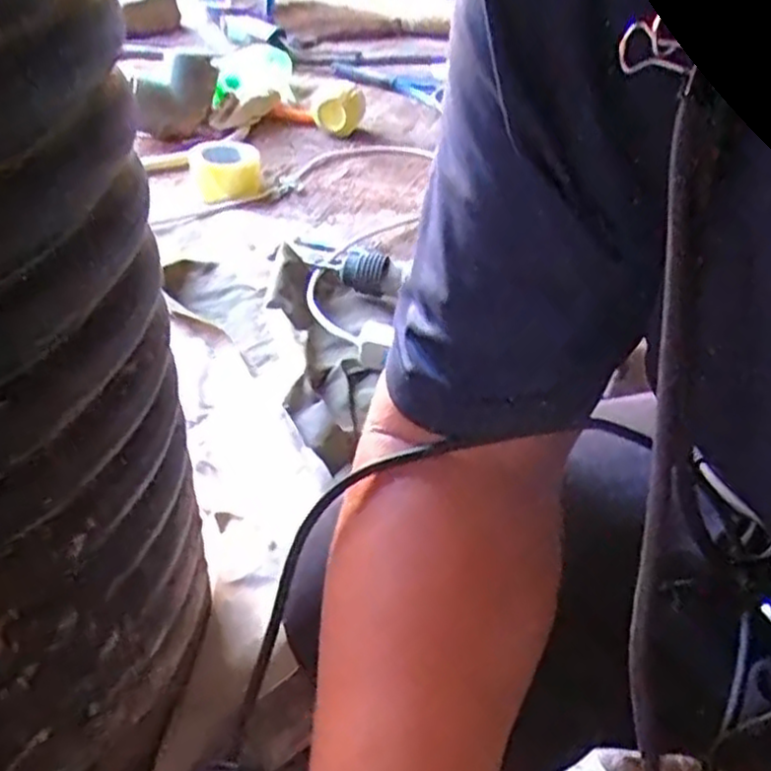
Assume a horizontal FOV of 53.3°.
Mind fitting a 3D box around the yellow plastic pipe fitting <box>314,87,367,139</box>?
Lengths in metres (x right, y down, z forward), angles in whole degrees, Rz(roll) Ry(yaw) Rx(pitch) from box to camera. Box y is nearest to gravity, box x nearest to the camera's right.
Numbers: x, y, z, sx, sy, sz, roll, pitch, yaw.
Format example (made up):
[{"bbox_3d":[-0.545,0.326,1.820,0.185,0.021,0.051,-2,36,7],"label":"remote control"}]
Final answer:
[{"bbox_3d":[-0.081,-0.492,1.363,0.089,0.073,0.076,-1,41,-4],"label":"yellow plastic pipe fitting"}]

